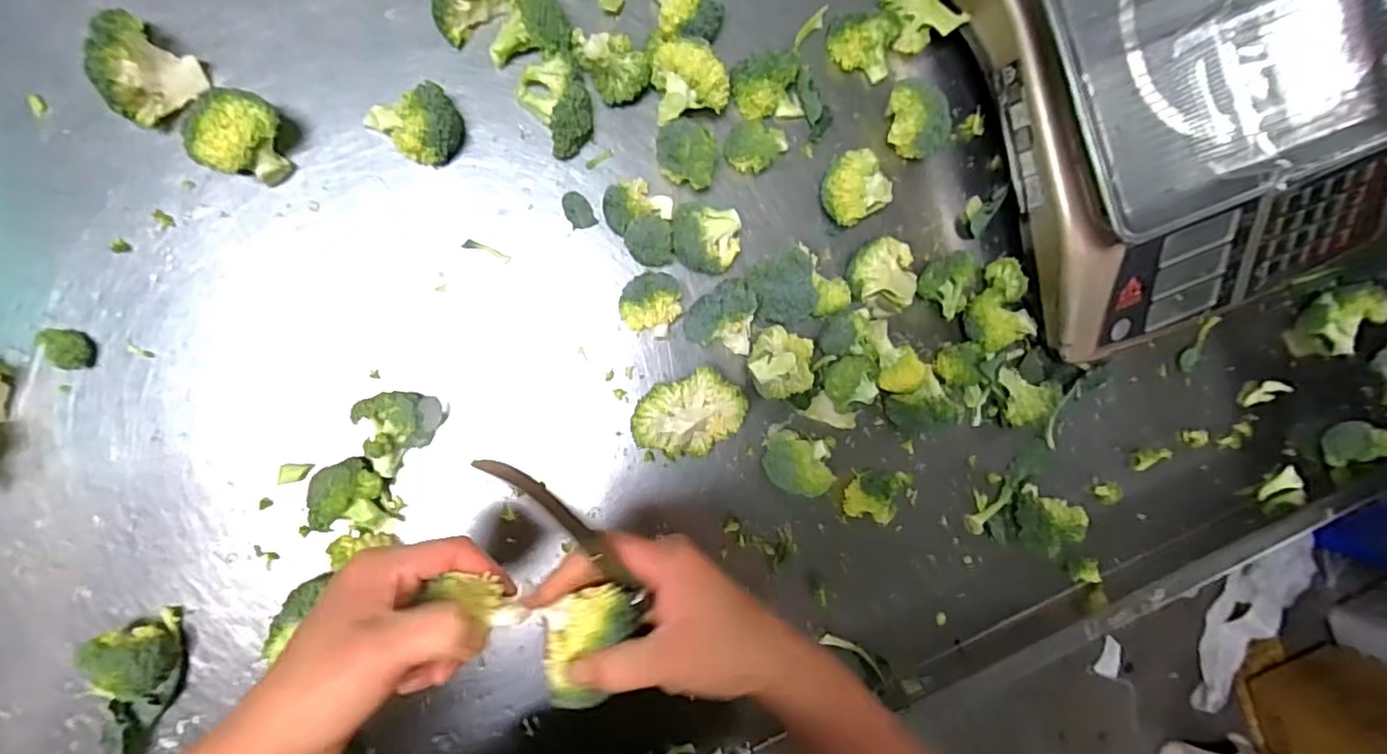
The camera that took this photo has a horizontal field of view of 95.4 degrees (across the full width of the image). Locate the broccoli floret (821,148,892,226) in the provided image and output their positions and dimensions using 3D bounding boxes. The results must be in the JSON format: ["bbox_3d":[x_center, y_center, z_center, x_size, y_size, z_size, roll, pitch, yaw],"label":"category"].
[{"bbox_3d":[0.121,-0.145,0.491,0.045,0.046,0.048,0,92,-9],"label":"broccoli floret"}]

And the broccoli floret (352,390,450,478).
[{"bbox_3d":[-0.209,0.033,0.447,0.063,0.046,0.048,-44,97,-5],"label":"broccoli floret"}]

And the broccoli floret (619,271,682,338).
[{"bbox_3d":[-0.032,-0.055,0.477,0.044,0.037,0.044,0,92,-9],"label":"broccoli floret"}]

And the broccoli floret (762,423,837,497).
[{"bbox_3d":[0.081,0.067,0.493,0.053,0.034,0.044,21,88,-9],"label":"broccoli floret"}]

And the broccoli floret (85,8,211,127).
[{"bbox_3d":[-0.366,-0.203,0.414,0.054,0.046,0.051,-44,97,-5],"label":"broccoli floret"}]

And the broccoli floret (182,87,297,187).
[{"bbox_3d":[-0.301,-0.160,0.423,0.043,0.051,0.052,10,90,-9],"label":"broccoli floret"}]

